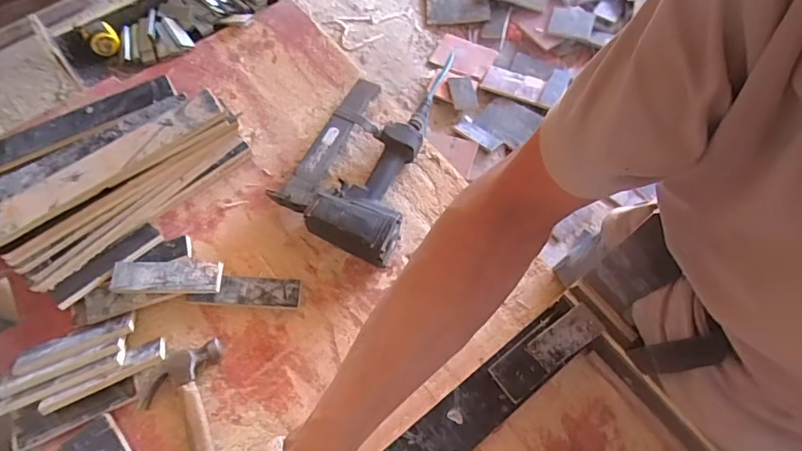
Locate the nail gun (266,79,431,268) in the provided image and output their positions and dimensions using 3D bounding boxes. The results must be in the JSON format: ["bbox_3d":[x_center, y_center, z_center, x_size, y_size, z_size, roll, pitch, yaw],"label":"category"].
[{"bbox_3d":[-0.067,-0.113,0.889,0.211,0.079,0.328,20,70,8],"label":"nail gun"}]

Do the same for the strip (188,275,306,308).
[{"bbox_3d":[-0.250,0.106,0.815,0.174,0.011,0.046,4,82,-3],"label":"strip"}]

